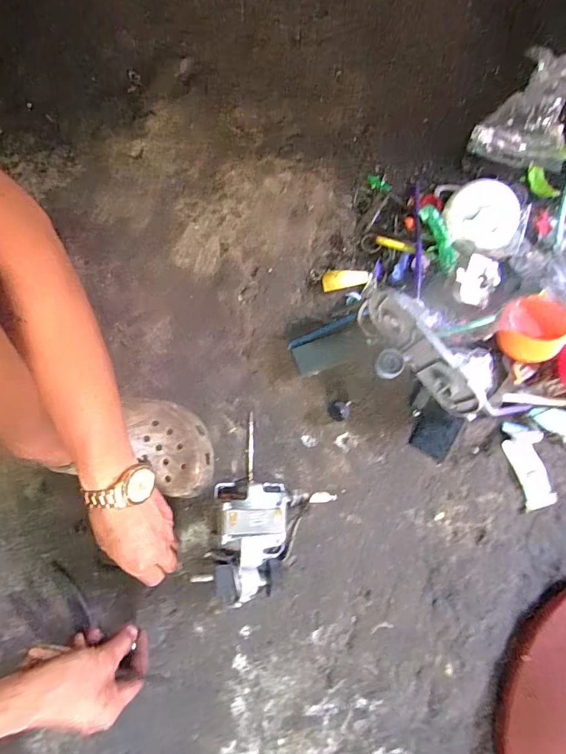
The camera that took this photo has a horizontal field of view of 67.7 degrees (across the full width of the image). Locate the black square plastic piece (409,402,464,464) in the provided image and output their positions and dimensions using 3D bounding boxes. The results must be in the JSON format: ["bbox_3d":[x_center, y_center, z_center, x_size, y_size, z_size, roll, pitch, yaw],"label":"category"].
[{"bbox_3d":[0.199,0.072,0.552,0.053,0.005,0.063,32,80,8],"label":"black square plastic piece"}]

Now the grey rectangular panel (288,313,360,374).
[{"bbox_3d":[0.061,-0.041,0.574,0.095,0.022,0.057,-22,78,-4],"label":"grey rectangular panel"}]

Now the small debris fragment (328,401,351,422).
[{"bbox_3d":[0.076,0.044,0.554,0.029,0.019,0.024,-3,77,0],"label":"small debris fragment"}]

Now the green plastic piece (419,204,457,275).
[{"bbox_3d":[0.210,-0.184,0.577,0.021,0.036,0.096,-16,78,-3],"label":"green plastic piece"}]

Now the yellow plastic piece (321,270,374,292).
[{"bbox_3d":[0.089,-0.136,0.593,0.067,0.022,0.026,-2,77,0],"label":"yellow plastic piece"}]

